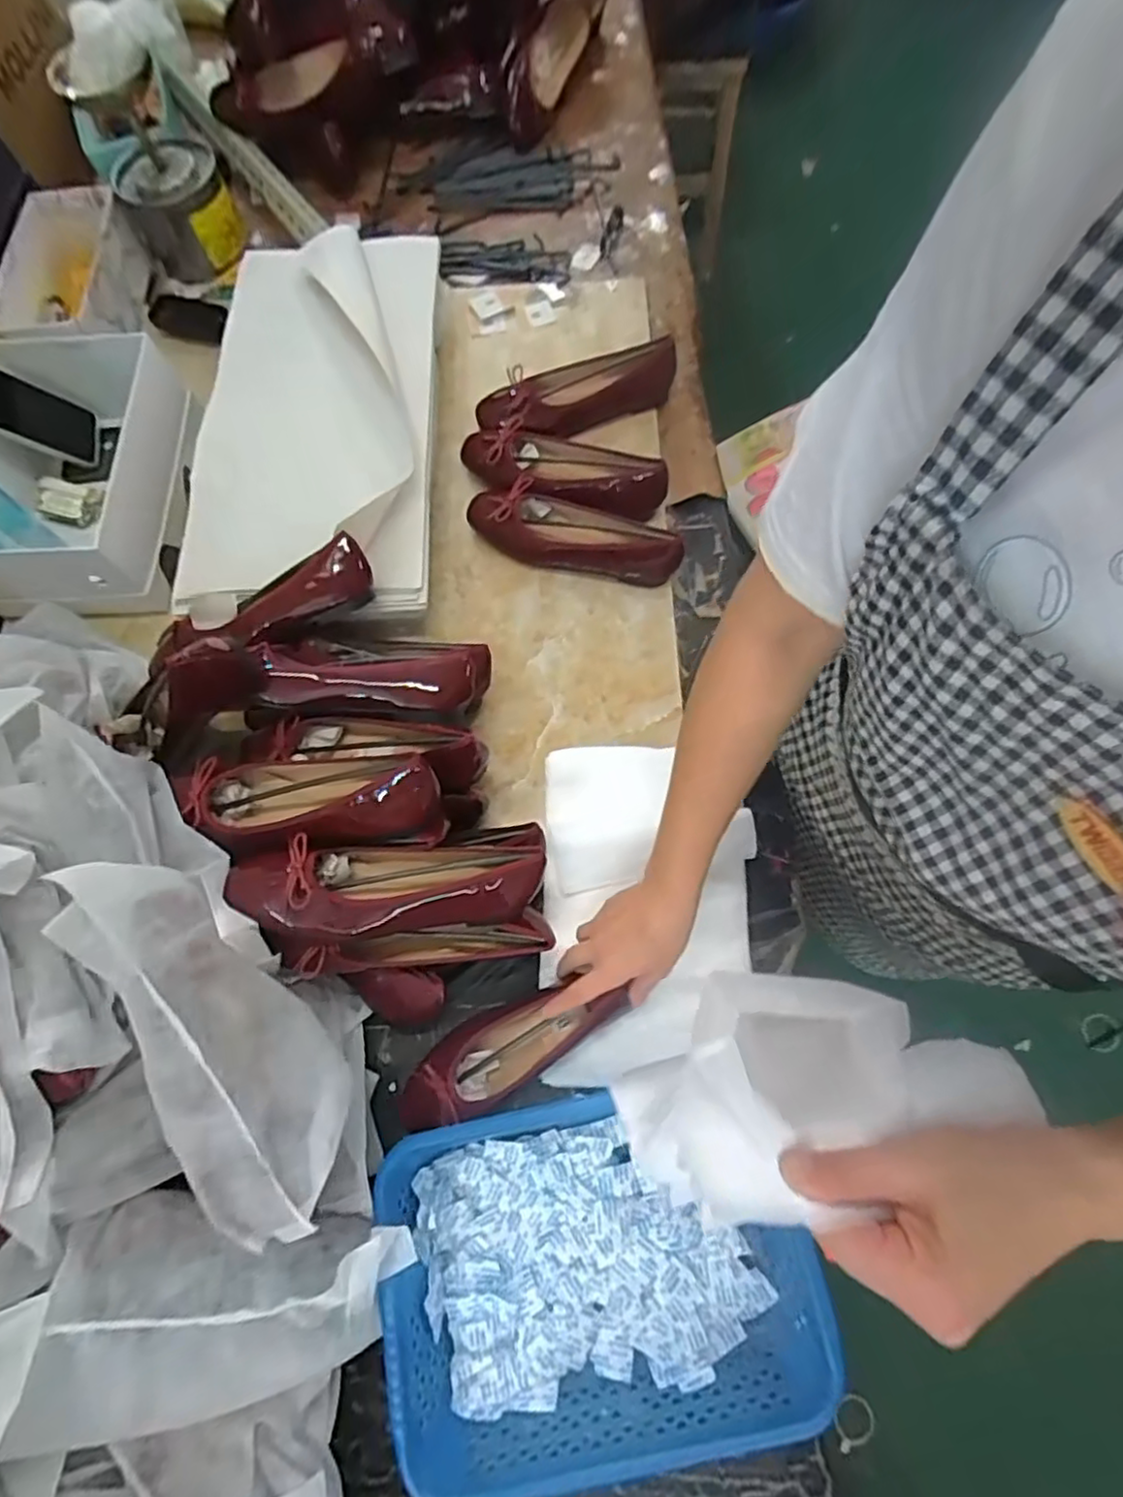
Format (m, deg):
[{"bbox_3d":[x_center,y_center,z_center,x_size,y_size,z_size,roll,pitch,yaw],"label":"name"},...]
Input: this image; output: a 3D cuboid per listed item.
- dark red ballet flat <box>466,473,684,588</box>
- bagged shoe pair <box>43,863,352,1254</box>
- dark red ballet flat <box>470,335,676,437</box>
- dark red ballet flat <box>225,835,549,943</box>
[{"bbox_3d":[0.010,-0.260,0.767,0.256,0.070,0.083,12,72,6],"label":"dark red ballet flat"},{"bbox_3d":[-0.264,0.215,0.489,0.106,0.092,0.293,-30,93,-8],"label":"bagged shoe pair"},{"bbox_3d":[0.019,-0.452,0.836,0.254,0.070,0.076,-16,71,-3],"label":"dark red ballet flat"},{"bbox_3d":[-0.146,0.121,0.564,0.256,0.065,0.094,0,70,-16],"label":"dark red ballet flat"}]

